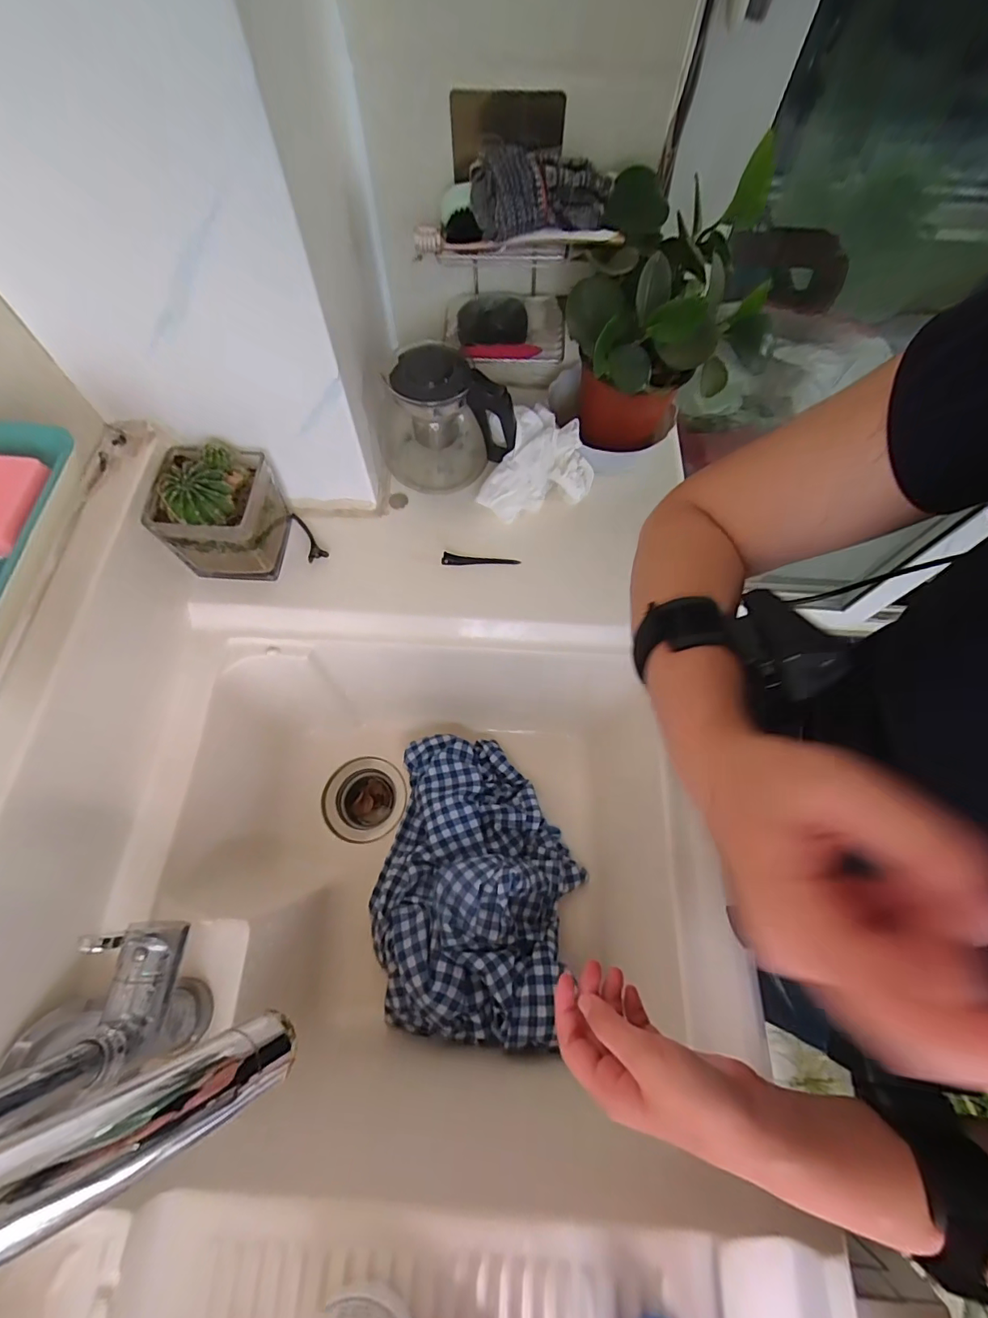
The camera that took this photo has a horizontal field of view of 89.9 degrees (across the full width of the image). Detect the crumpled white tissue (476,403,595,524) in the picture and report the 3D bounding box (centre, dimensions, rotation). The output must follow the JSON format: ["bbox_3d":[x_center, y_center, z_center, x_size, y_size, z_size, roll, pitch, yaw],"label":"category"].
[{"bbox_3d":[0.050,-0.217,0.560,0.124,0.063,0.119,8,66,2],"label":"crumpled white tissue"}]

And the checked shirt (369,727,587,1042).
[{"bbox_3d":[-0.022,0.248,0.567,0.221,0.095,0.303,12,66,4],"label":"checked shirt"}]

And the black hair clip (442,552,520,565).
[{"bbox_3d":[-0.015,-0.109,0.549,0.086,0.016,0.008,0,66,-2],"label":"black hair clip"}]

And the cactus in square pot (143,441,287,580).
[{"bbox_3d":[-0.271,-0.149,0.493,0.090,0.110,0.096,1,66,-1],"label":"cactus in square pot"}]

